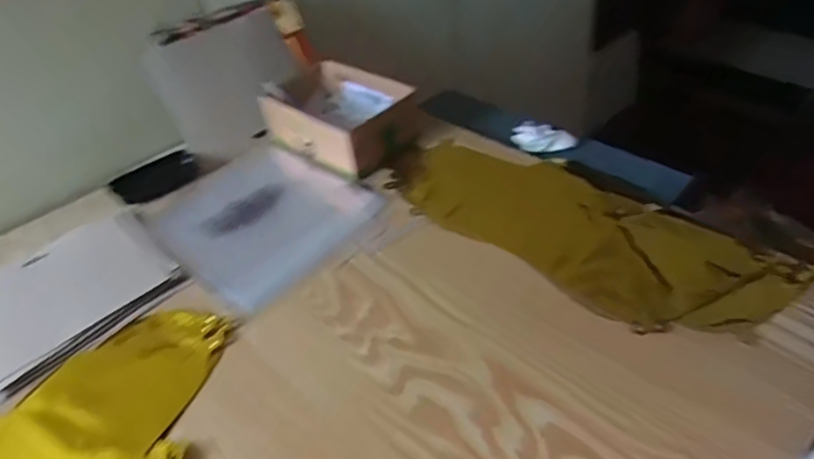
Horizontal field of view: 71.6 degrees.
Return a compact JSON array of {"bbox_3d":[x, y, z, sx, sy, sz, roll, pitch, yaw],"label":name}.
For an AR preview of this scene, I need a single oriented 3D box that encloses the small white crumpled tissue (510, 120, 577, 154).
[{"bbox_3d":[0.170,-0.124,0.736,0.064,0.021,0.081,-28,45,-22],"label":"small white crumpled tissue"}]

